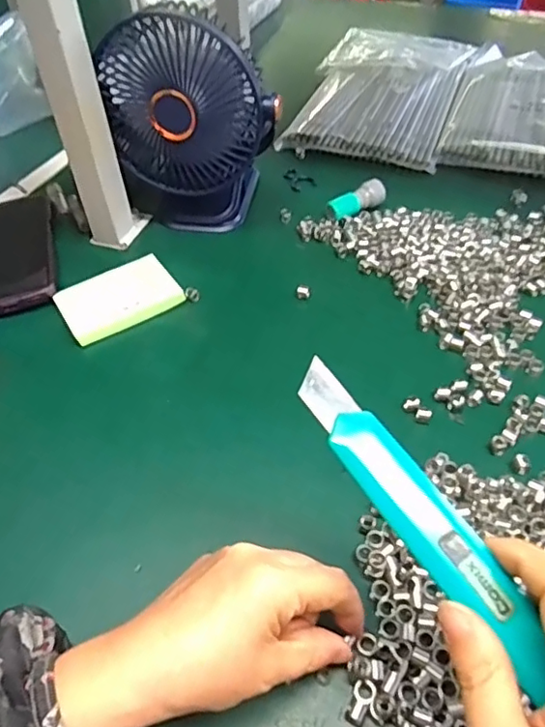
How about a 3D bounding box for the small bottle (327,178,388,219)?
[{"bbox_3d":[0.085,-0.164,0.574,0.063,0.021,0.021,-26,51,-20],"label":"small bottle"}]

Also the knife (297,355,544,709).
[{"bbox_3d":[0.058,0.059,0.231,0.023,0.008,0.144,-29,68,-23],"label":"knife"}]

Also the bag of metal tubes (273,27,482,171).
[{"bbox_3d":[0.143,-0.354,0.746,0.195,0.035,0.321,10,48,13],"label":"bag of metal tubes"}]

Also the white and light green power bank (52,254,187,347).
[{"bbox_3d":[-0.131,-0.055,0.493,0.095,0.018,0.064,-27,51,-21],"label":"white and light green power bank"}]

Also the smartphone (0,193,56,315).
[{"bbox_3d":[-0.247,-0.108,0.547,0.076,0.018,0.178,-14,47,-10],"label":"smartphone"}]

